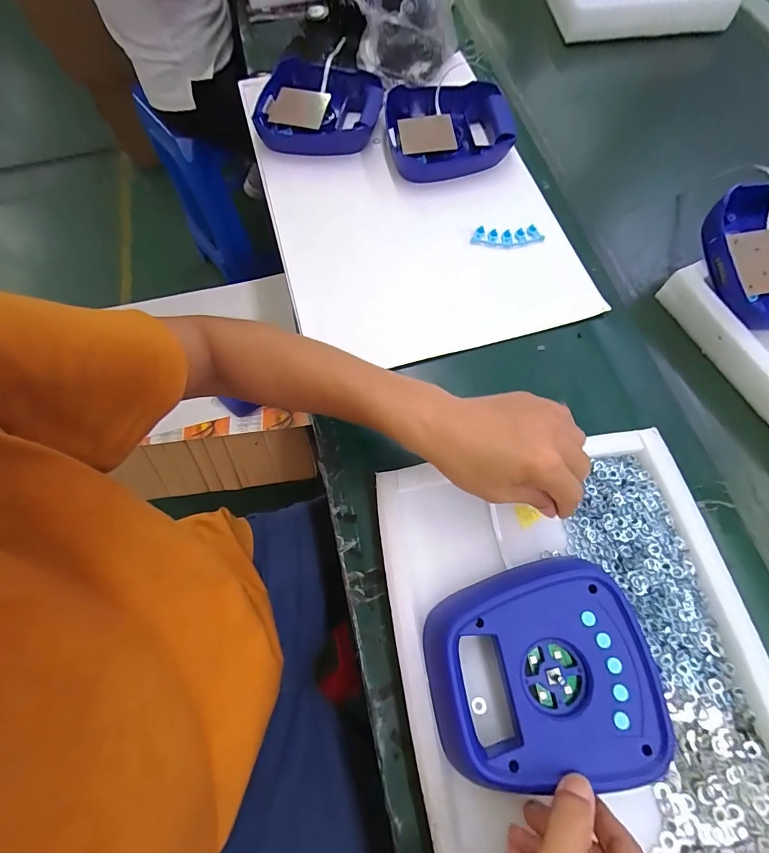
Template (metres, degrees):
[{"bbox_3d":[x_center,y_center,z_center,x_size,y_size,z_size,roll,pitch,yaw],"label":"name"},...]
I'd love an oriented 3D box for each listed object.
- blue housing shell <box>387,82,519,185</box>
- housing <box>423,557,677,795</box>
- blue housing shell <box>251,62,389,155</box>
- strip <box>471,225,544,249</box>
[{"bbox_3d":[0.101,-0.451,0.611,0.189,0.040,0.164,-2,69,1],"label":"blue housing shell"},{"bbox_3d":[0.125,0.196,0.325,0.172,0.028,0.151,-8,69,-1],"label":"housing"},{"bbox_3d":[-0.101,-0.509,0.635,0.190,0.042,0.174,3,69,3],"label":"blue housing shell"},{"bbox_3d":[0.168,-0.260,0.550,0.096,0.013,0.027,-2,69,1],"label":"strip"}]

